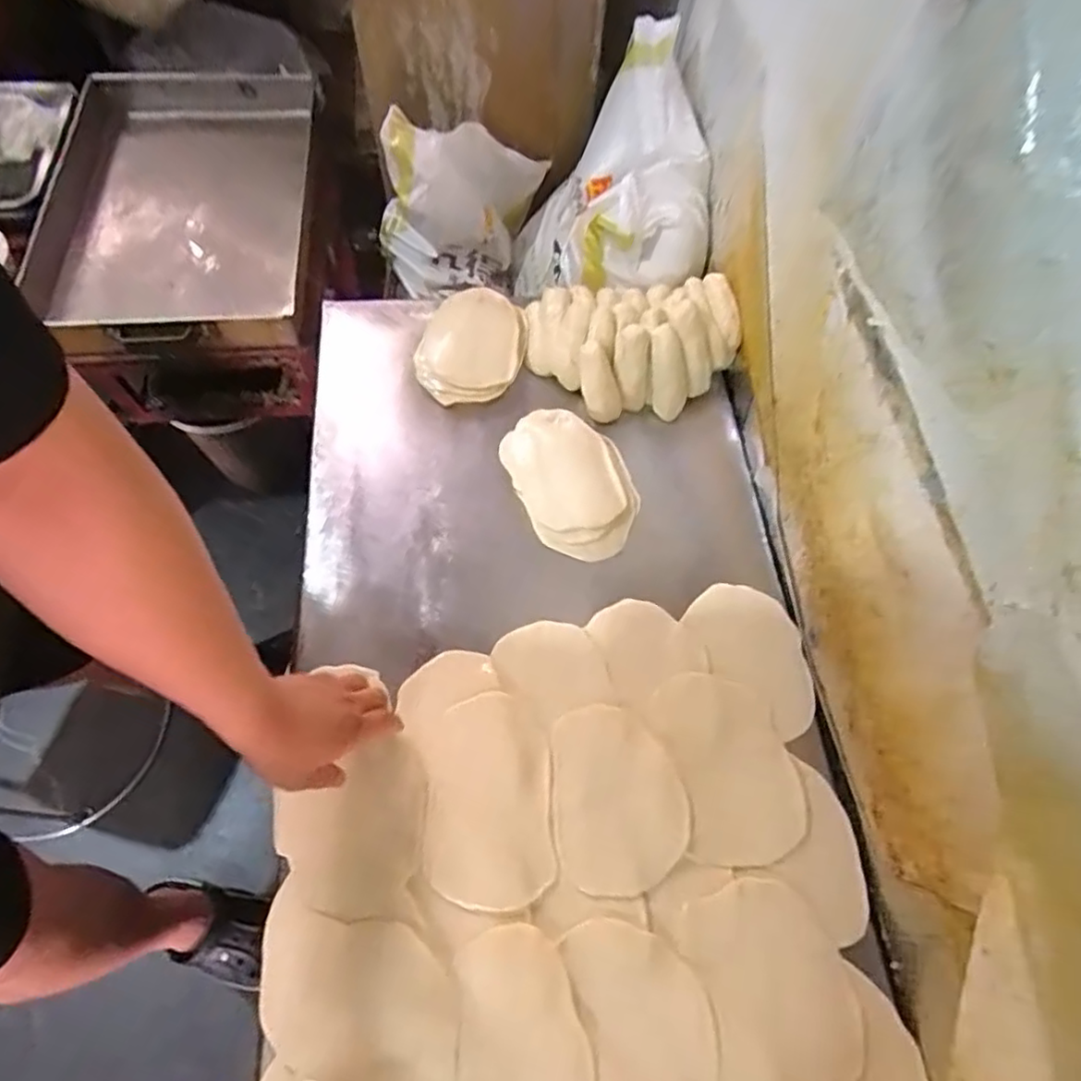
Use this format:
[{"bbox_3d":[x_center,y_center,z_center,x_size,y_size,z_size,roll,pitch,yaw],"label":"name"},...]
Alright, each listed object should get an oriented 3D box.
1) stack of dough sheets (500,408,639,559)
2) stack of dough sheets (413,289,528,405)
[{"bbox_3d":[0.046,-0.079,0.863,0.153,0.037,0.215,-21,67,-12],"label":"stack of dough sheets"},{"bbox_3d":[-0.099,-0.286,0.940,0.144,0.042,0.189,9,64,2],"label":"stack of dough sheets"}]

